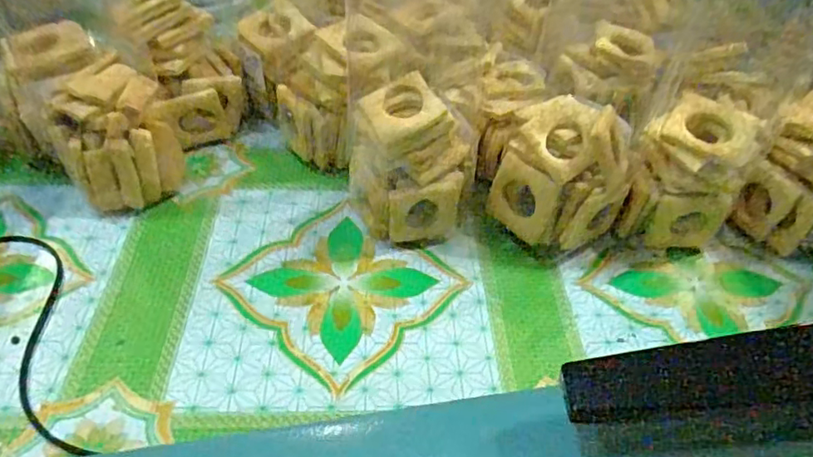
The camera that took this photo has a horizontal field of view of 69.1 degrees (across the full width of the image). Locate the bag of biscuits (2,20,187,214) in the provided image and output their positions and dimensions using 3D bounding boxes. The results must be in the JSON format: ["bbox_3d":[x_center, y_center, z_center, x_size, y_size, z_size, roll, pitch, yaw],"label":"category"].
[{"bbox_3d":[-0.278,-0.095,0.514,0.155,0.113,0.090,33,50,25],"label":"bag of biscuits"}]

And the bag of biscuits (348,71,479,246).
[{"bbox_3d":[0.006,-0.050,0.480,0.103,0.133,0.069,6,44,0],"label":"bag of biscuits"}]

